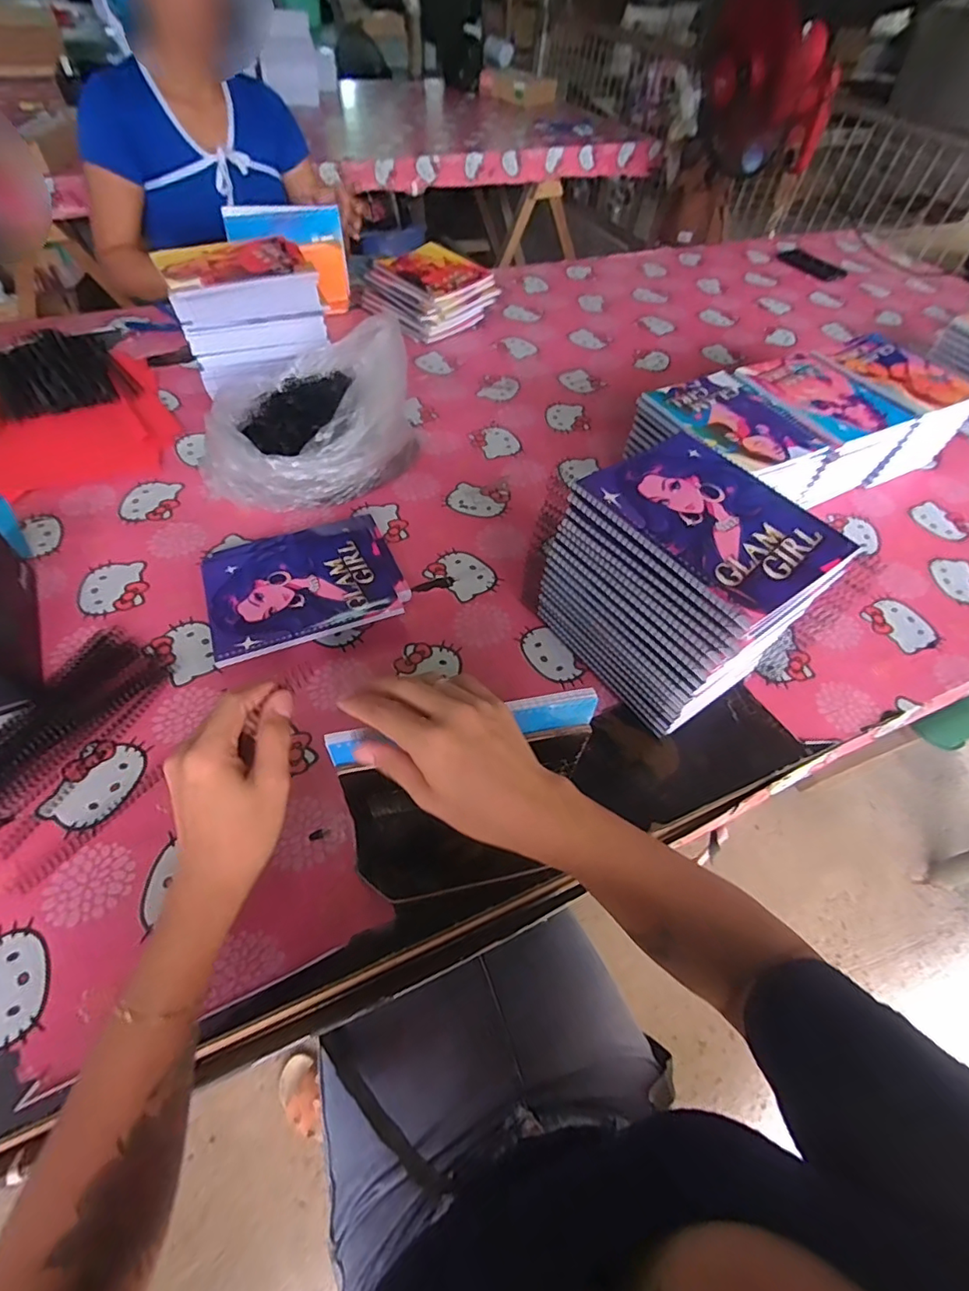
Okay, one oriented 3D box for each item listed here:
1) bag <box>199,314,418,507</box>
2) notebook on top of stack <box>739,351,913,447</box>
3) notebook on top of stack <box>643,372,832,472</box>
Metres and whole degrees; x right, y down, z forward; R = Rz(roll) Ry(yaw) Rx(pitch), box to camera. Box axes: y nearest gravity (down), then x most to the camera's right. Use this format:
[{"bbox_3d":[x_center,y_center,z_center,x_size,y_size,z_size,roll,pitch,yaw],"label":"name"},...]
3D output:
[{"bbox_3d":[-0.238,-0.324,0.731,0.274,0.140,0.281,-6,54,-10],"label":"bag"},{"bbox_3d":[0.471,-0.354,0.757,0.172,0.008,0.192,-22,59,-19],"label":"notebook on top of stack"},{"bbox_3d":[0.325,-0.297,0.705,0.158,0.009,0.187,-21,58,-18],"label":"notebook on top of stack"}]

